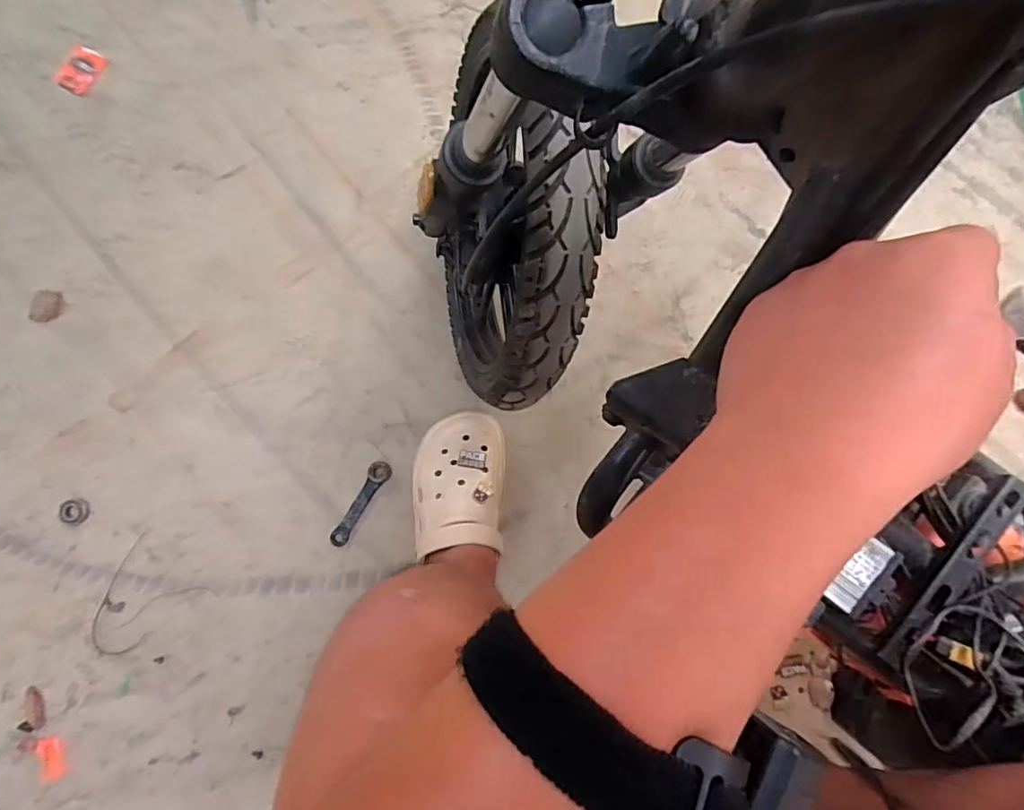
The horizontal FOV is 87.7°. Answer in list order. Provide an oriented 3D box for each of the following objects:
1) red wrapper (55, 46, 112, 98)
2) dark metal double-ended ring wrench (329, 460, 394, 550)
[{"bbox_3d":[-0.647,-0.502,0.800,0.053,0.005,0.073,32,85,-3],"label":"red wrapper"},{"bbox_3d":[-0.205,0.136,0.725,0.028,0.016,0.127,30,85,2],"label":"dark metal double-ended ring wrench"}]

